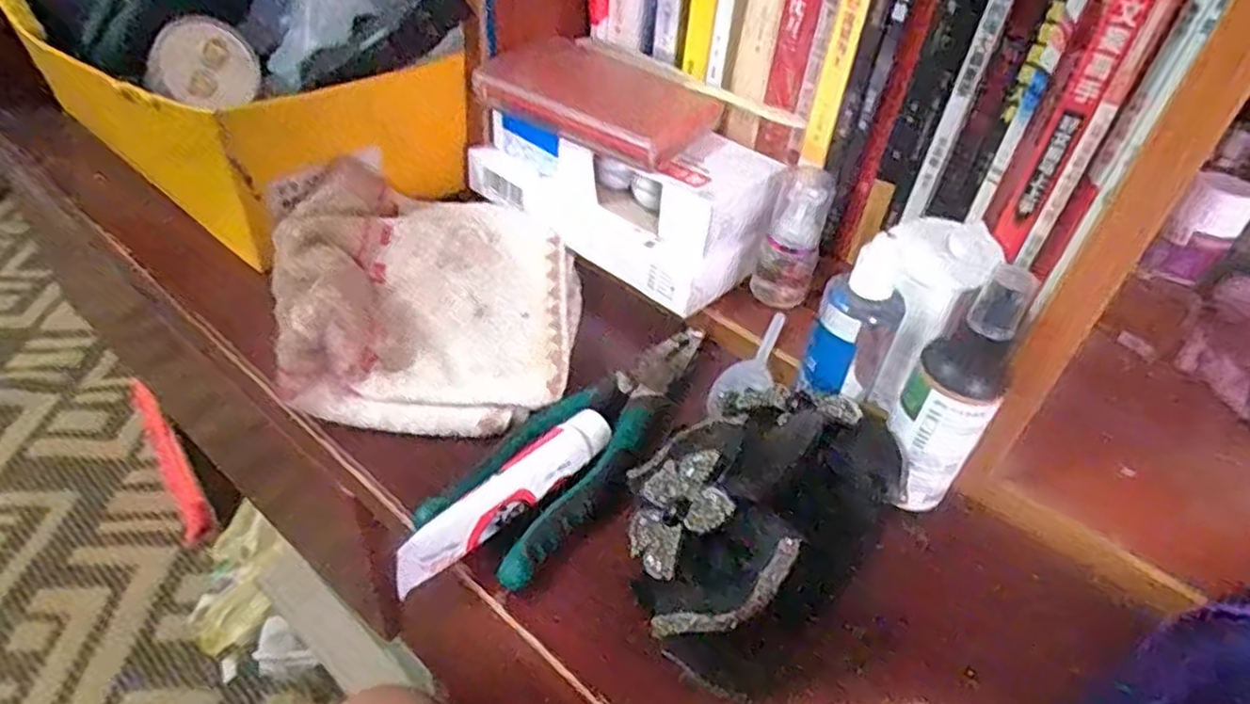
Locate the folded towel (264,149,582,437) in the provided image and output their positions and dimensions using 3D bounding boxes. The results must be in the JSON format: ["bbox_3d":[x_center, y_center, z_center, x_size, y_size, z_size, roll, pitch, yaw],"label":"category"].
[{"bbox_3d":[-0.115,-0.040,0.427,0.176,0.056,0.179,4,42,-4],"label":"folded towel"}]

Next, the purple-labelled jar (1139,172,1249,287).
[{"bbox_3d":[0.331,-0.070,0.426,0.033,0.058,0.034,4,42,-4],"label":"purple-labelled jar"}]

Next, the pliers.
[{"bbox_3d":[-0.016,0.039,0.383,0.057,0.016,0.189,28,45,21],"label":"pliers"}]

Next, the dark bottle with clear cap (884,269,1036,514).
[{"bbox_3d":[0.146,0.020,0.330,0.036,0.119,0.030,33,48,26],"label":"dark bottle with clear cap"}]

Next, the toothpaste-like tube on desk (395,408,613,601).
[{"bbox_3d":[-0.051,0.063,0.339,0.024,0.027,0.123,31,47,24],"label":"toothpaste-like tube on desk"}]

